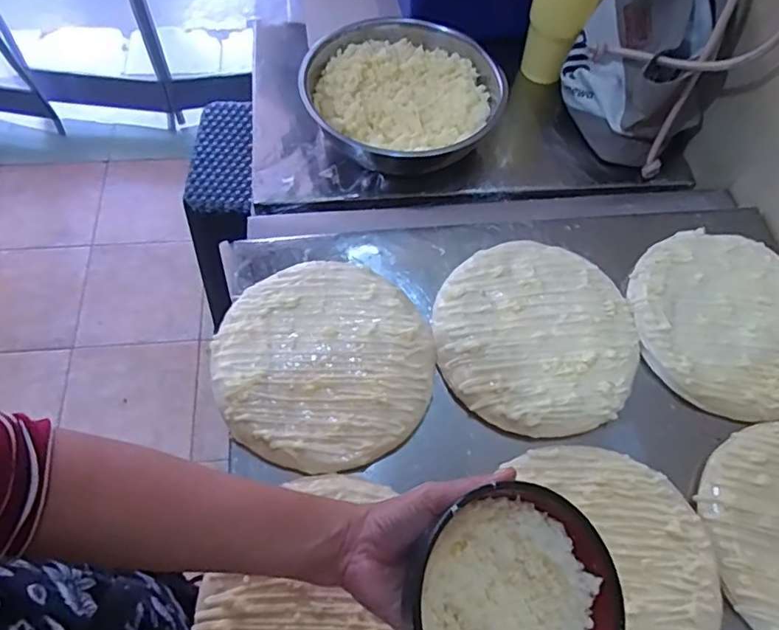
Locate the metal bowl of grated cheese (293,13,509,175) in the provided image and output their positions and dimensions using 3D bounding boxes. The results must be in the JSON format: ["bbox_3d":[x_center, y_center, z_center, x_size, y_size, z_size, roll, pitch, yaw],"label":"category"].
[{"bbox_3d":[0.018,-0.291,0.771,0.251,0.076,0.245,1,61,-2],"label":"metal bowl of grated cheese"}]

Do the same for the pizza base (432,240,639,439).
[{"bbox_3d":[0.144,0.015,0.557,0.190,0.008,0.196,16,62,6],"label":"pizza base"}]

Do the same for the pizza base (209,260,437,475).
[{"bbox_3d":[-0.061,0.042,0.540,0.198,0.017,0.199,1,61,-2],"label":"pizza base"}]

